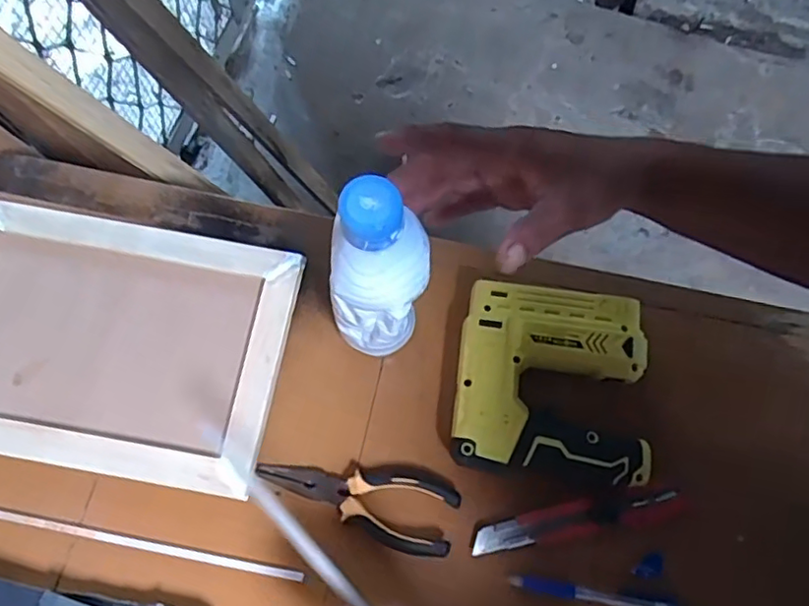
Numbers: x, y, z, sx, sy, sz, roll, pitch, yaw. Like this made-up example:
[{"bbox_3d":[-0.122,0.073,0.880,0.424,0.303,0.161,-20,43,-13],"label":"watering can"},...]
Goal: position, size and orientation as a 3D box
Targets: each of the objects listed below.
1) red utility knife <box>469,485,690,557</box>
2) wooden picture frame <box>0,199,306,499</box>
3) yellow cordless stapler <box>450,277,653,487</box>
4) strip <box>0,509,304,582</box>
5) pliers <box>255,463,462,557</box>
[{"bbox_3d":[0.140,0.170,0.477,0.170,0.010,0.027,-8,73,-4],"label":"red utility knife"},{"bbox_3d":[-0.252,0.030,0.507,0.298,0.013,0.205,10,73,1],"label":"wooden picture frame"},{"bbox_3d":[0.118,0.063,0.490,0.148,0.046,0.149,7,73,0],"label":"yellow cordless stapler"},{"bbox_3d":[-0.203,0.187,0.467,0.252,0.004,0.008,11,73,1],"label":"strip"},{"bbox_3d":[-0.038,0.150,0.474,0.157,0.013,0.059,15,73,3],"label":"pliers"}]

